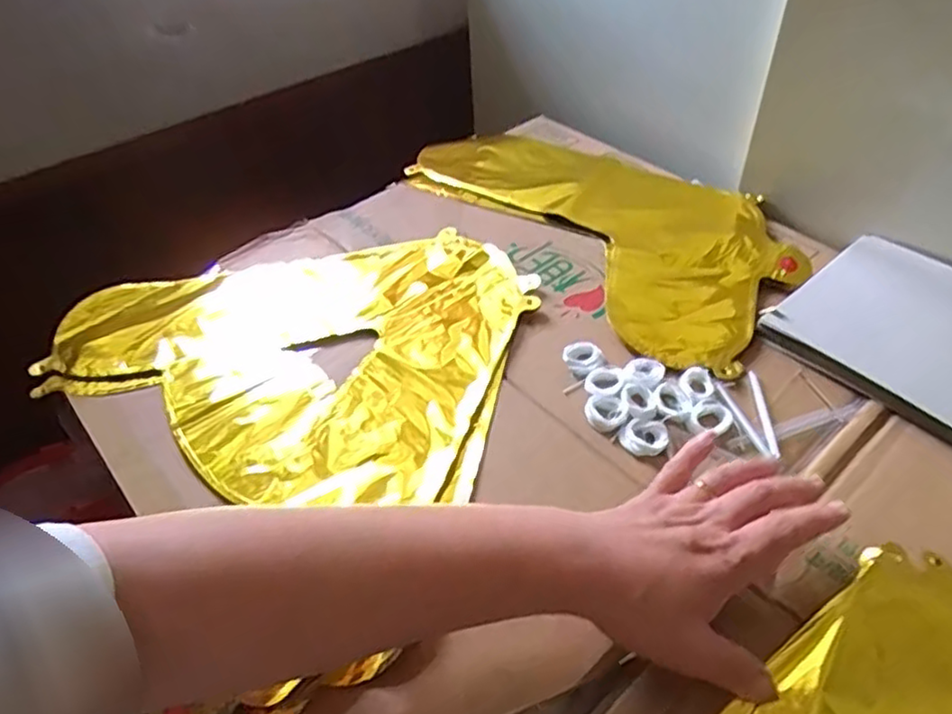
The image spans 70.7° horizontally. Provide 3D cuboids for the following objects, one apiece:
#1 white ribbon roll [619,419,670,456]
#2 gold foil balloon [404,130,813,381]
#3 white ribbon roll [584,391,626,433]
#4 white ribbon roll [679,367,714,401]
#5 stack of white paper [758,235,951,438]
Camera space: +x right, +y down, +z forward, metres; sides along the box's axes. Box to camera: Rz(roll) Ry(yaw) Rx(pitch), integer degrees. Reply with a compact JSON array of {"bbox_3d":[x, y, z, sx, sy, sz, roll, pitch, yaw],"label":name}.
[{"bbox_3d":[0.111,0.053,0.441,0.031,0.008,0.024,2,46,5],"label":"white ribbon roll"},{"bbox_3d":[0.120,-0.137,0.635,0.208,0.020,0.407,-28,51,-22],"label":"gold foil balloon"},{"bbox_3d":[0.088,0.037,0.460,0.026,0.006,0.031,-6,46,-2],"label":"white ribbon roll"},{"bbox_3d":[0.155,0.019,0.473,0.022,0.005,0.029,11,48,13],"label":"white ribbon roll"},{"bbox_3d":[0.344,-0.016,0.497,0.169,0.010,0.194,-35,54,-27],"label":"stack of white paper"}]

